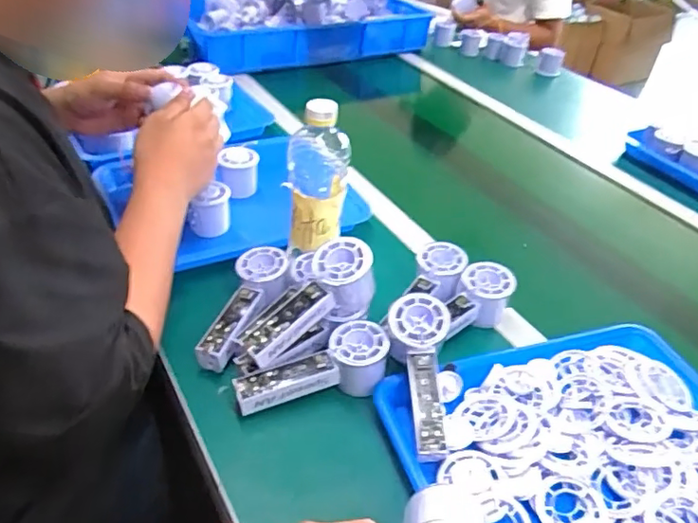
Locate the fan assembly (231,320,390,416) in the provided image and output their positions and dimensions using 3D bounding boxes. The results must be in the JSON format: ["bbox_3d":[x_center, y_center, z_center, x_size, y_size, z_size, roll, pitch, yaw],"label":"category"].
[{"bbox_3d":[-0.035,0.109,0.558,0.150,0.062,0.053,-11,41,-22],"label":"fan assembly"}]

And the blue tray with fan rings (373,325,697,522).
[{"bbox_3d":[0.229,0.177,0.526,0.346,0.037,0.250,-8,40,-18],"label":"blue tray with fan rings"}]

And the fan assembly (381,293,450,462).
[{"bbox_3d":[0.067,0.109,0.547,0.061,0.046,0.153,1,62,-7],"label":"fan assembly"}]

